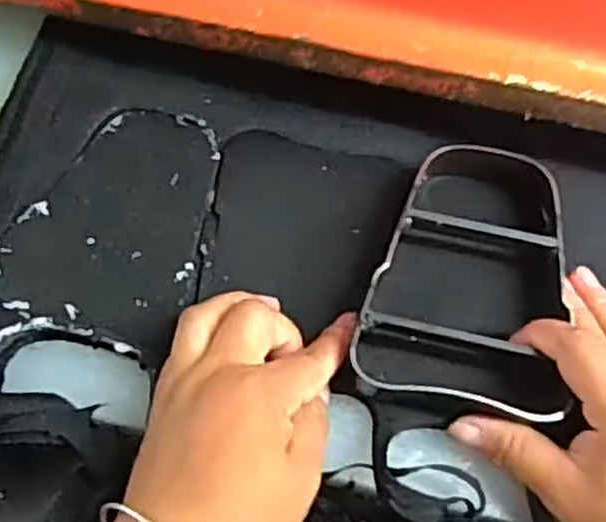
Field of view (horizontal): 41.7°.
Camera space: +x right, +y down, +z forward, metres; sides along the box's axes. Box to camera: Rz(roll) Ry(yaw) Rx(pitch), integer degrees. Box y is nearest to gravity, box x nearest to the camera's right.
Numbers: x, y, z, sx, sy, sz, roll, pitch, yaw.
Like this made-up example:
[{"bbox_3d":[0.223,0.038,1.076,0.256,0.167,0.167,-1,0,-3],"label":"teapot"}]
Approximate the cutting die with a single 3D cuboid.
[{"bbox_3d":[0.082,0.007,0.385,0.098,0.035,0.125,11,64,2],"label":"cutting die"}]

